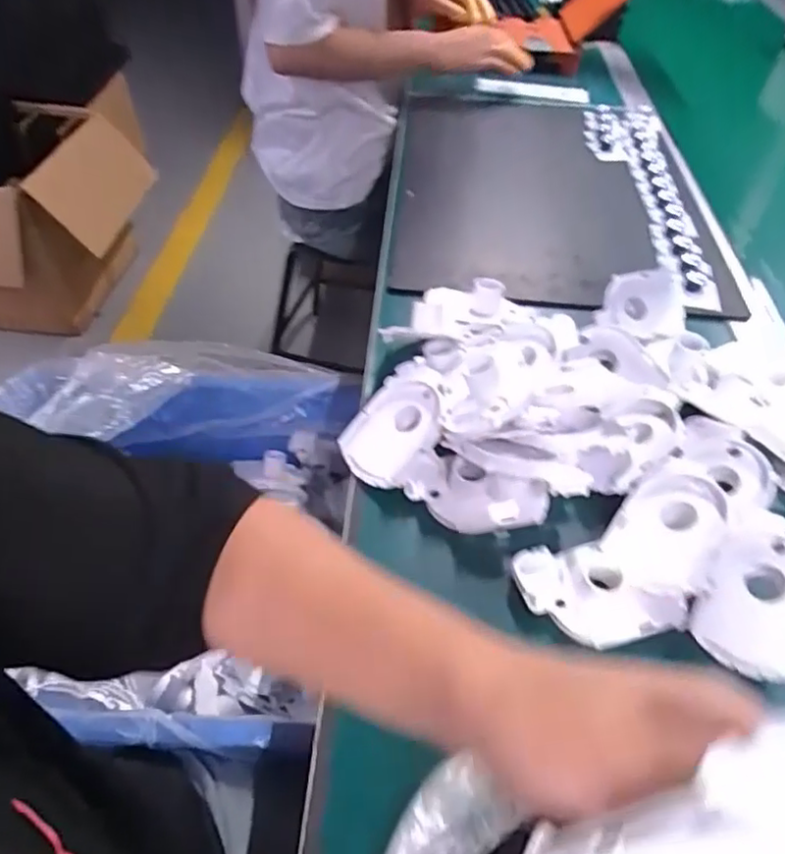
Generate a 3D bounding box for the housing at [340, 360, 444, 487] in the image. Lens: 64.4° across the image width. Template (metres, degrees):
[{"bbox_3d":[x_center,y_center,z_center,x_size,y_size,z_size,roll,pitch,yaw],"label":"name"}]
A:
[{"bbox_3d":[0.007,-0.001,0.483,0.069,0.035,0.099,35,80,28],"label":"housing"}]

